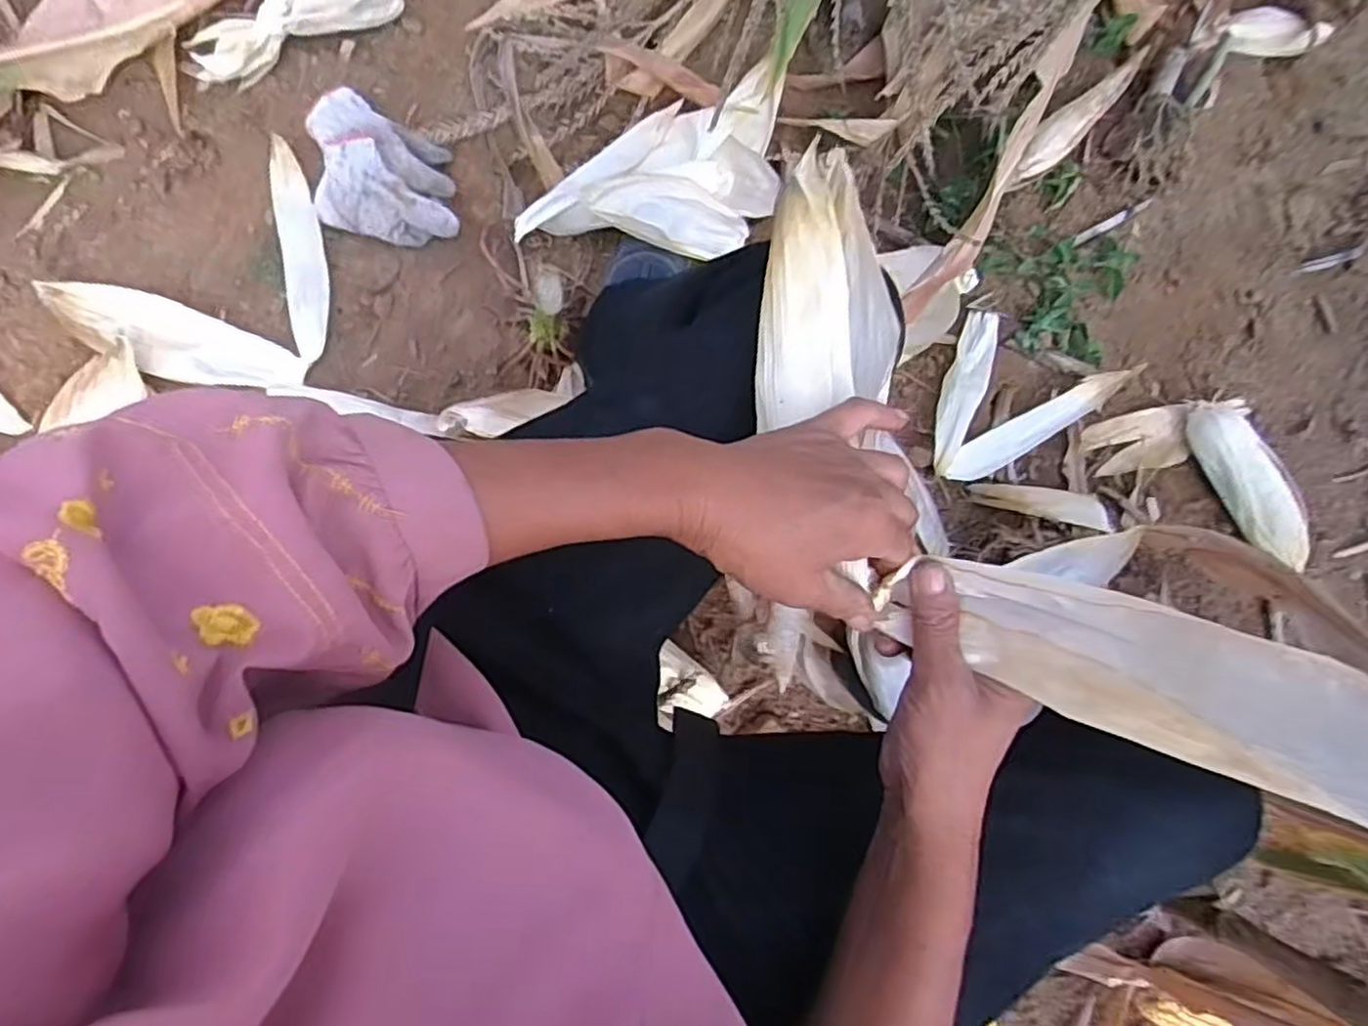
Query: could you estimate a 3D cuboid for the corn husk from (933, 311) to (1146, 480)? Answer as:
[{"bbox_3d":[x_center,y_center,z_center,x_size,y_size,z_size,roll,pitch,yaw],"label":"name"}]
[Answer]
[{"bbox_3d":[0.383,-0.157,0.860,0.254,0.035,0.170,-32,93,-8],"label":"corn husk"}]

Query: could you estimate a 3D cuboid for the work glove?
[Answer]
[{"bbox_3d":[-0.314,-0.362,0.764,0.141,0.054,0.150,-2,88,-8],"label":"work glove"}]

